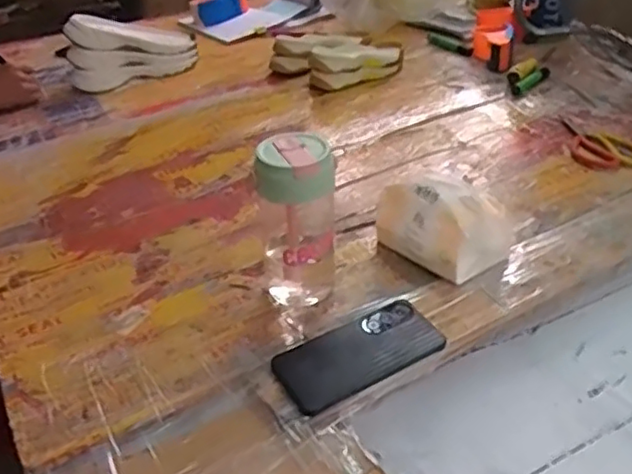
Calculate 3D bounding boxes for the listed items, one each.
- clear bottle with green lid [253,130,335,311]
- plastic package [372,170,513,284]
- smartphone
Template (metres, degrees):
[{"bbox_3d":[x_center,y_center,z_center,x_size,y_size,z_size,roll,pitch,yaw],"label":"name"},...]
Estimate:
[{"bbox_3d":[-0.022,-0.017,0.715,0.081,0.185,0.086,-15,37,-15],"label":"clear bottle with green lid"},{"bbox_3d":[0.147,-0.018,0.780,0.088,0.098,0.159,-25,40,-26],"label":"plastic package"},{"bbox_3d":[0.042,0.118,0.655,0.164,0.018,0.080,-21,39,-22],"label":"smartphone"}]

